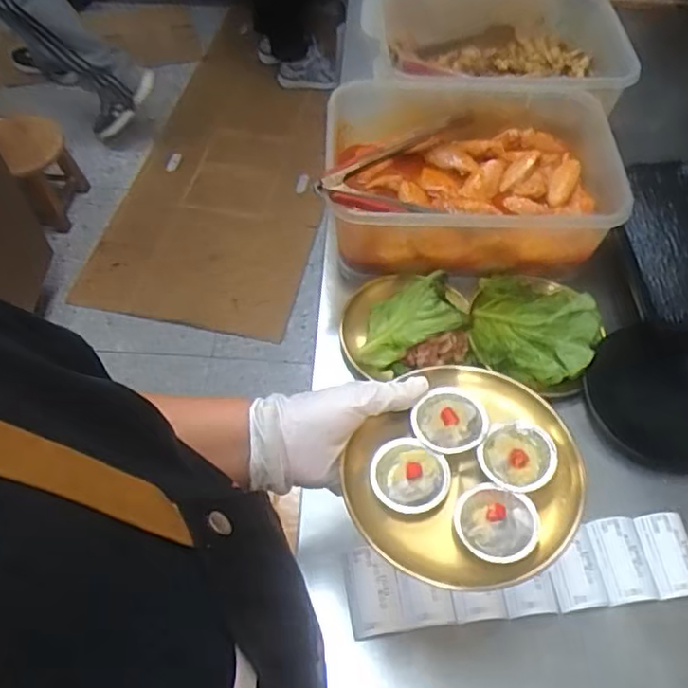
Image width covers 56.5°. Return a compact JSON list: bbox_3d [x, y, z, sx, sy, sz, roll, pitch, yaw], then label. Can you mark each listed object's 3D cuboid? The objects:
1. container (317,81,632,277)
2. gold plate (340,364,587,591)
[{"bbox_3d":[0.160,-0.222,0.825,0.355,0.131,0.263,0,57,-1],"label":"container"},{"bbox_3d":[0.088,0.089,0.450,0.147,0.036,0.156,1,57,-1],"label":"gold plate"}]

